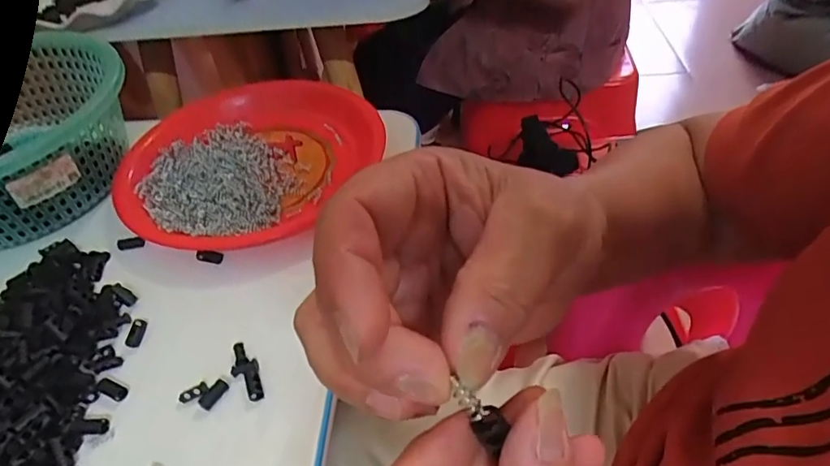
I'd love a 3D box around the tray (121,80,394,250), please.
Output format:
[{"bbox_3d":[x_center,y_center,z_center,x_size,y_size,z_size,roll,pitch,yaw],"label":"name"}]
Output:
[{"bbox_3d":[-0.156,-0.067,0.460,0.200,0.031,0.216,20,50,25],"label":"tray"}]

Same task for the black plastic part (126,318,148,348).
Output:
[{"bbox_3d":[-0.189,0.067,0.352,0.009,0.004,0.022,-5,44,2],"label":"black plastic part"}]

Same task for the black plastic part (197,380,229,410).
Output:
[{"bbox_3d":[-0.121,0.098,0.314,0.009,0.004,0.019,30,66,29],"label":"black plastic part"}]

